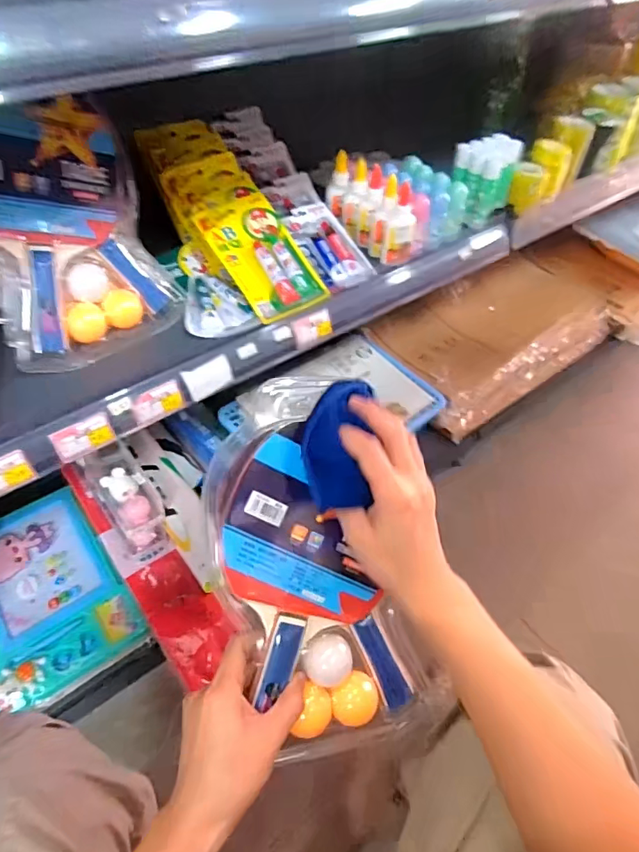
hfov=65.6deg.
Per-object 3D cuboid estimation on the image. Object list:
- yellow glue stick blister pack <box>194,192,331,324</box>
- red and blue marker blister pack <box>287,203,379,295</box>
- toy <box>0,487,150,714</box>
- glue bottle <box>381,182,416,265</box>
[{"bbox_3d":[-0.070,-0.208,0.601,0.100,0.017,0.172,-28,79,-22],"label":"yellow glue stick blister pack"},{"bbox_3d":[0.010,-0.236,0.635,0.070,0.020,0.129,-25,74,-19],"label":"red and blue marker blister pack"},{"bbox_3d":[-0.403,0.237,0.722,0.207,0.037,0.305,-30,56,-24],"label":"toy"},{"bbox_3d":[0.100,-0.250,0.621,0.042,0.092,0.025,-9,43,-11],"label":"glue bottle"}]

